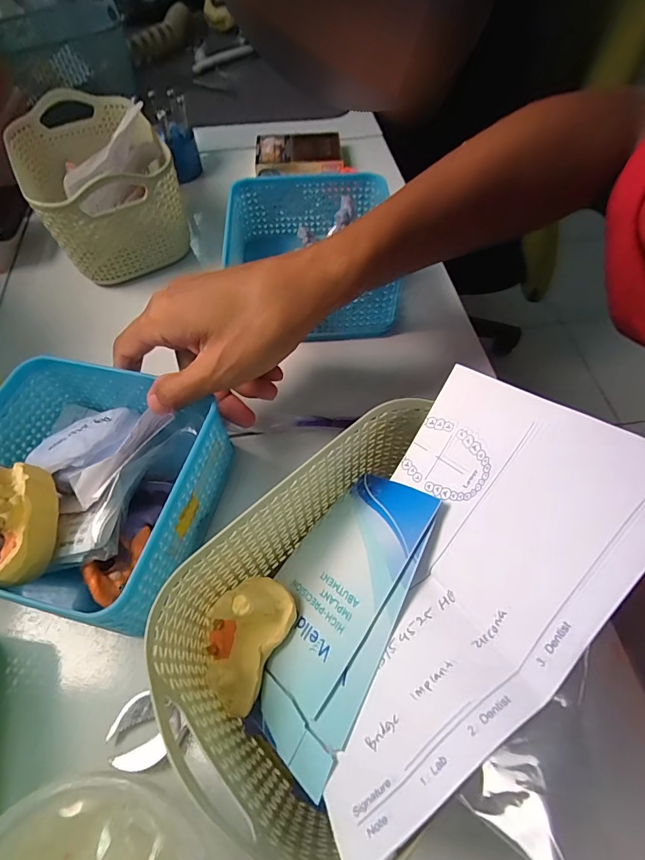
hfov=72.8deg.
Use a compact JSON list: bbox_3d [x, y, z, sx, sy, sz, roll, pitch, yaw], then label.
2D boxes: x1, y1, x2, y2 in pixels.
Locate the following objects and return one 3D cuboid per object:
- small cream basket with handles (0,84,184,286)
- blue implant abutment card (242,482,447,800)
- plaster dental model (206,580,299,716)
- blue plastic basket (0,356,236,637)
[{"bbox_3d":[-0.200,-0.224,0.394,0.108,0.089,0.175,-25,61,-13],"label":"small cream basket with handles"},{"bbox_3d":[0.005,0.077,0.199,0.077,0.012,0.119,3,60,52],"label":"blue implant abutment card"},{"bbox_3d":[-0.034,0.091,0.192,0.031,0.029,0.052,24,62,15],"label":"plaster dental model"},{"bbox_3d":[-0.136,0.028,0.246,0.136,0.052,0.130,13,58,6],"label":"blue plastic basket"}]

